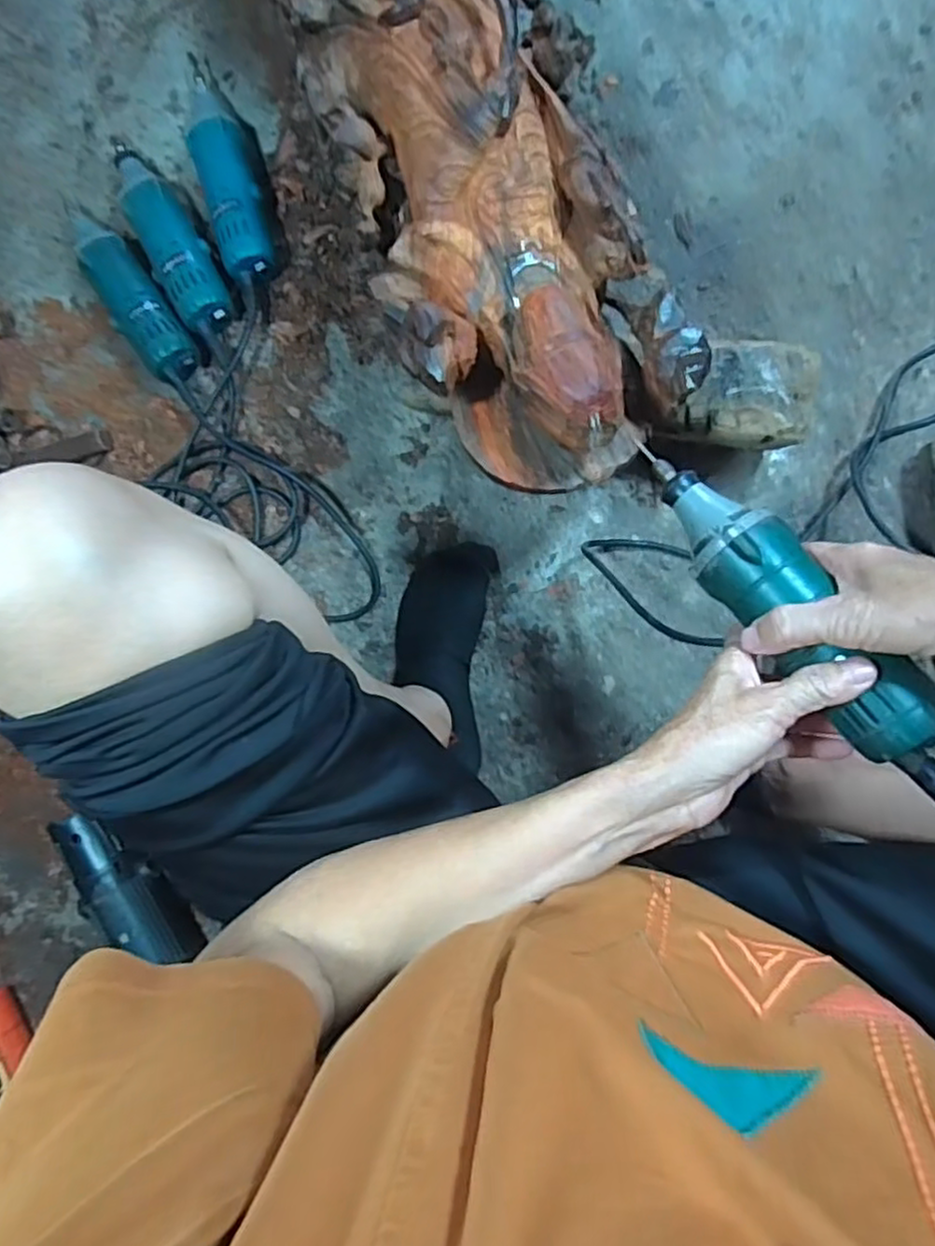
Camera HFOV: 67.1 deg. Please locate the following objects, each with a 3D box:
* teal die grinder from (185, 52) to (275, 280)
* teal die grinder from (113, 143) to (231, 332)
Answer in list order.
[{"bbox_3d":[-0.243,-0.458,0.697,0.060,0.057,0.254,-20,87,7],"label":"teal die grinder"},{"bbox_3d":[-0.296,-0.384,0.704,0.054,0.050,0.215,-32,85,7],"label":"teal die grinder"}]

